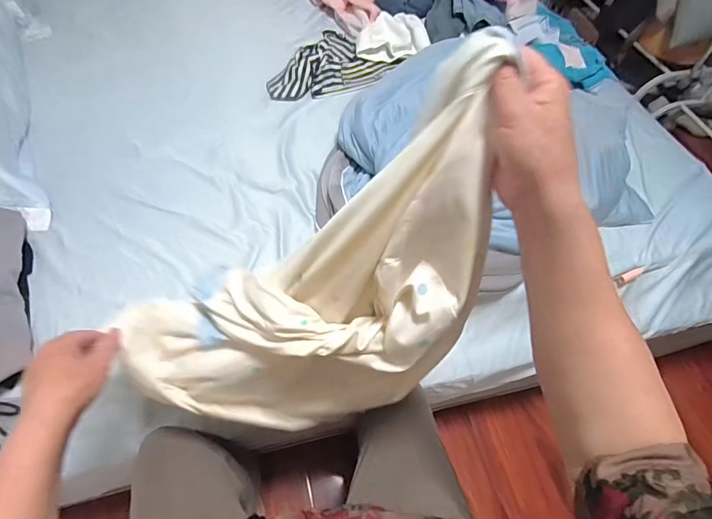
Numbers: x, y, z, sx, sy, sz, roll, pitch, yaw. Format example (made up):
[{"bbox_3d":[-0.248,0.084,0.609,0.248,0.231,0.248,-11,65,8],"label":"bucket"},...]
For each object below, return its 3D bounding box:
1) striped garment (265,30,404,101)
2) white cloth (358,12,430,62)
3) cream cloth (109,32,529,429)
[{"bbox_3d":[-0.059,-0.502,1.046,0.339,0.067,0.179,-10,58,-11],"label":"striped garment"},{"bbox_3d":[0.096,-0.605,1.099,0.187,0.054,0.142,-1,57,-5],"label":"white cloth"},{"bbox_3d":[-0.012,0.037,0.450,0.259,0.519,0.177,13,46,-43],"label":"cream cloth"}]

